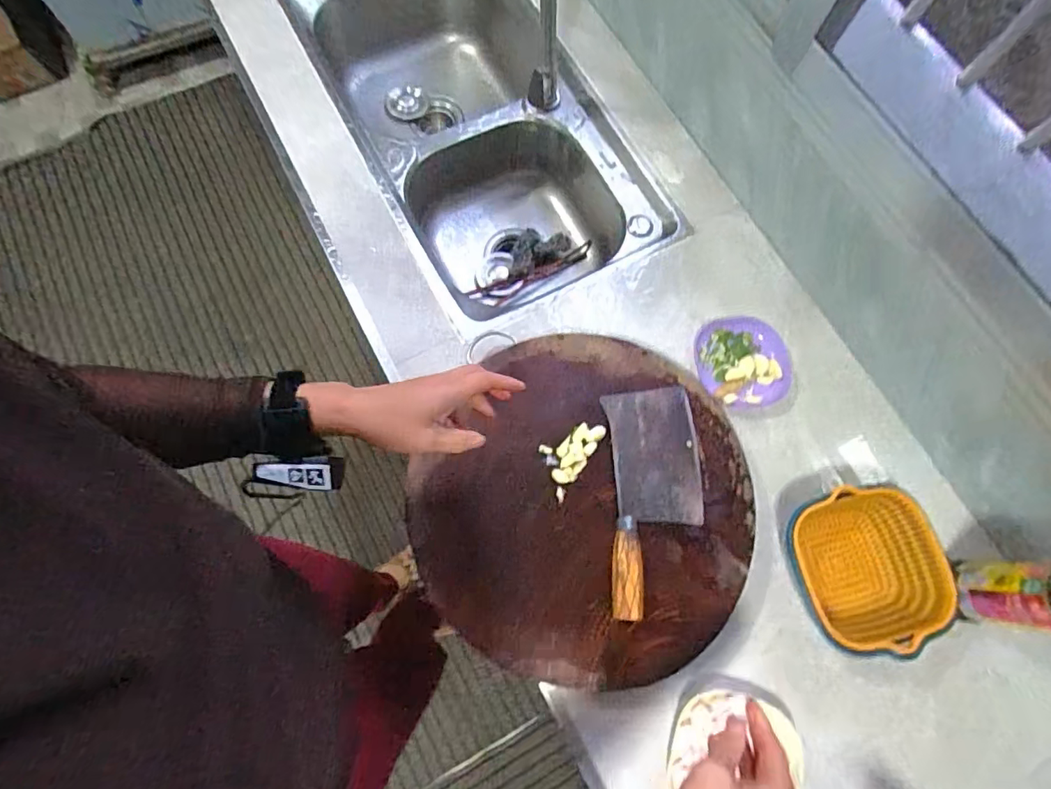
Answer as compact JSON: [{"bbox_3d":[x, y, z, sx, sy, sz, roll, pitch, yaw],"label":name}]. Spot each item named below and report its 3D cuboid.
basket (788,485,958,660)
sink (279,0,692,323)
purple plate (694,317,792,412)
[{"bbox_3d":[0.401,0.205,0.624,0.166,0.076,0.178,-2,74,-4],"label":"basket"},{"bbox_3d":[-0.095,-0.484,0.955,0.412,0.212,0.831,-27,77,-10],"label":"sink"},{"bbox_3d":[0.305,-0.043,0.728,0.127,0.016,0.132,1,74,-3],"label":"purple plate"}]

